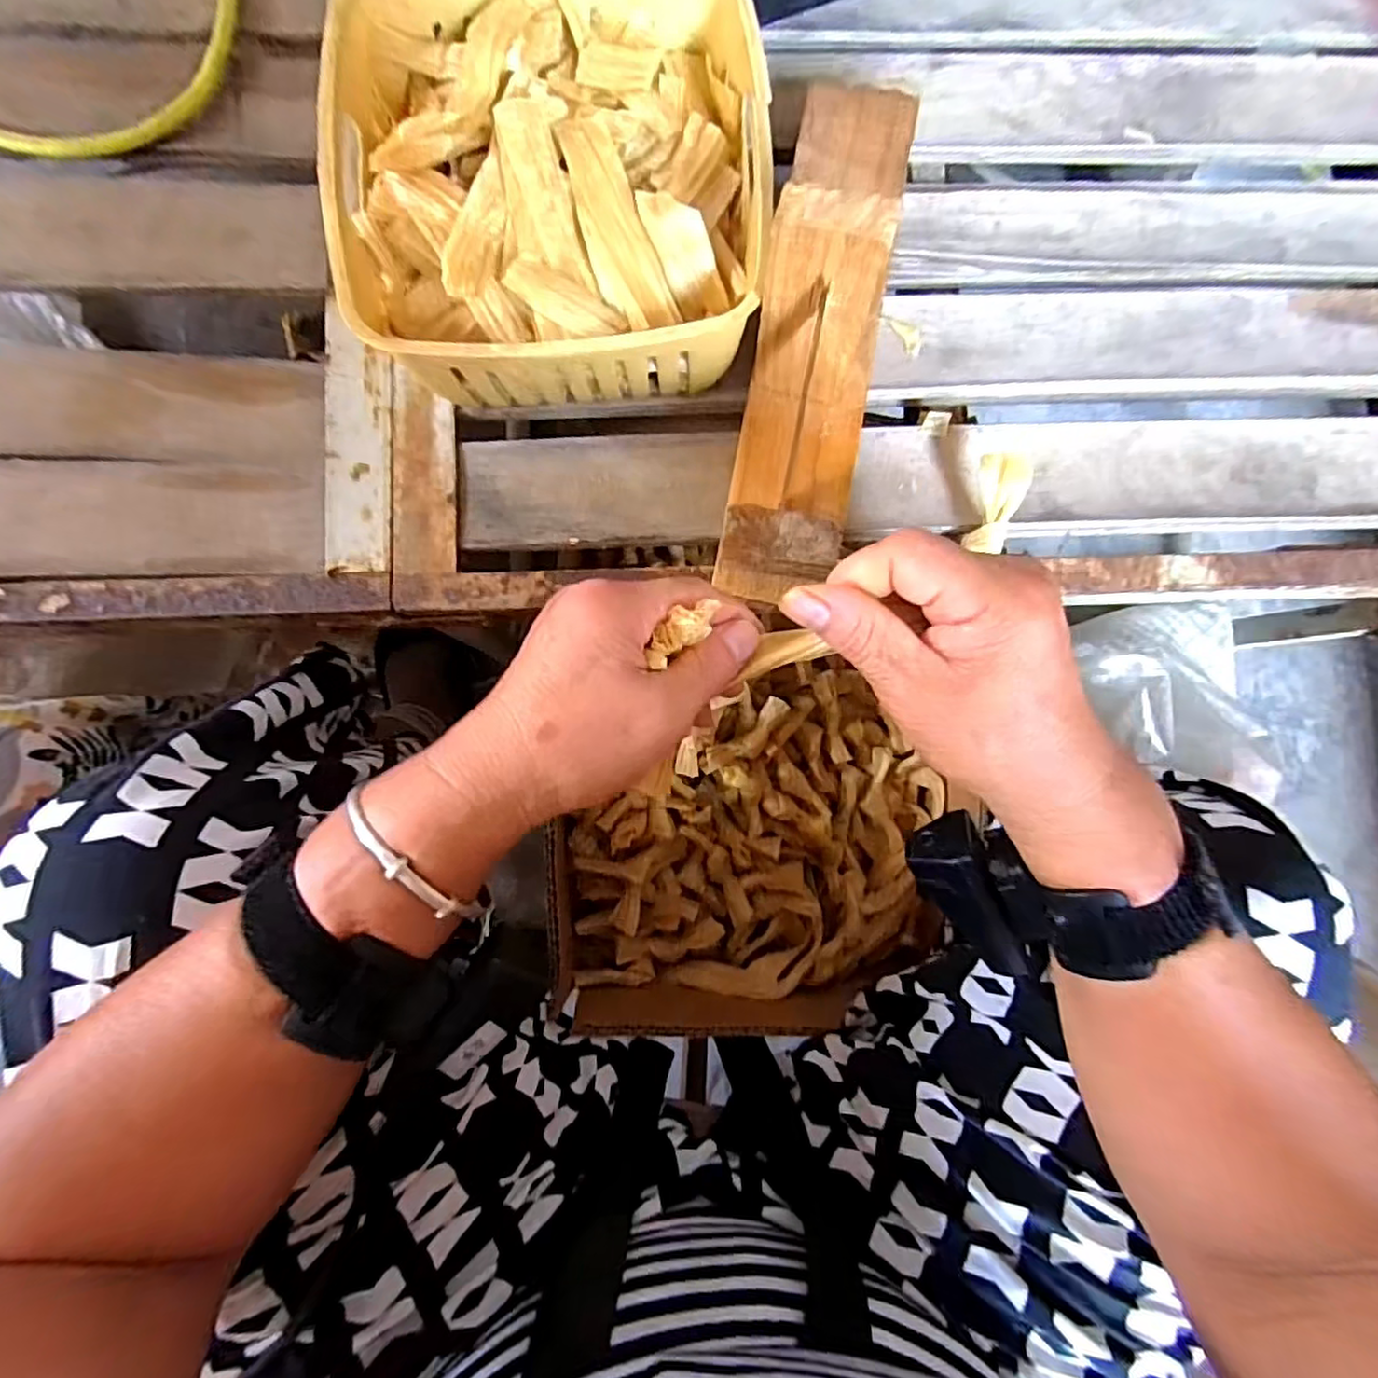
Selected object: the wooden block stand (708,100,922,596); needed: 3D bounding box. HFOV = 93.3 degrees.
[{"bbox_3d":[0.063,-0.185,0.291,0.070,0.124,0.265,11,86,0],"label":"wooden block stand"}]

